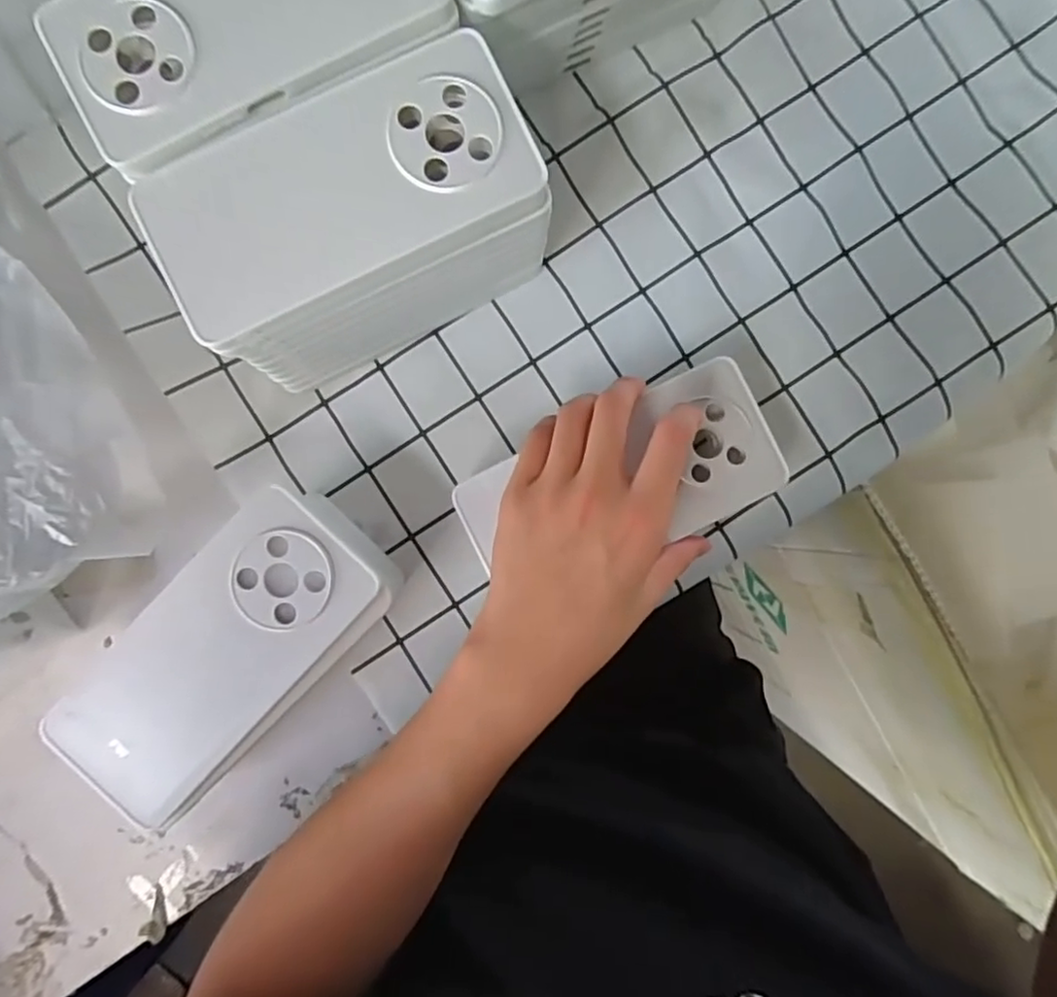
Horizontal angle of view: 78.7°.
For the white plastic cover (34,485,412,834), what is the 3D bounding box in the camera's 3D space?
[{"bbox_3d":[-0.150,0.076,0.319,0.083,0.010,0.177,44,89,0],"label":"white plastic cover"}]

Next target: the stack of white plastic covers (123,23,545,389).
[{"bbox_3d":[-0.080,-0.130,0.327,0.167,0.109,0.093,-25,90,-1],"label":"stack of white plastic covers"}]

